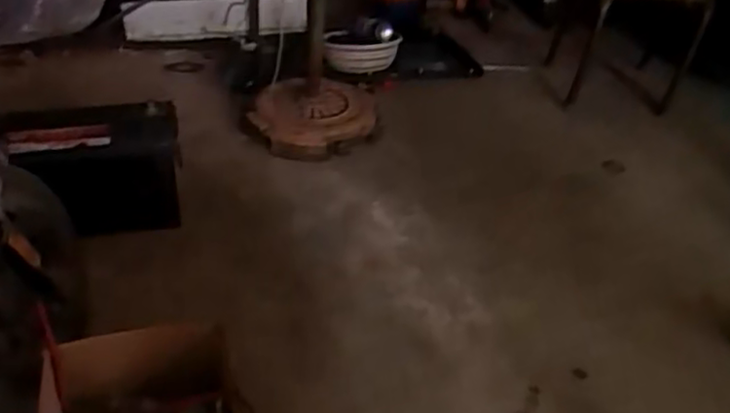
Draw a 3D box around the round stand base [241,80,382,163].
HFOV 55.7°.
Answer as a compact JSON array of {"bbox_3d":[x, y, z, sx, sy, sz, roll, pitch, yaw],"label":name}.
[{"bbox_3d":[-0.133,-0.237,1.791,0.331,0.087,0.345,3,36,-2],"label":"round stand base"}]

